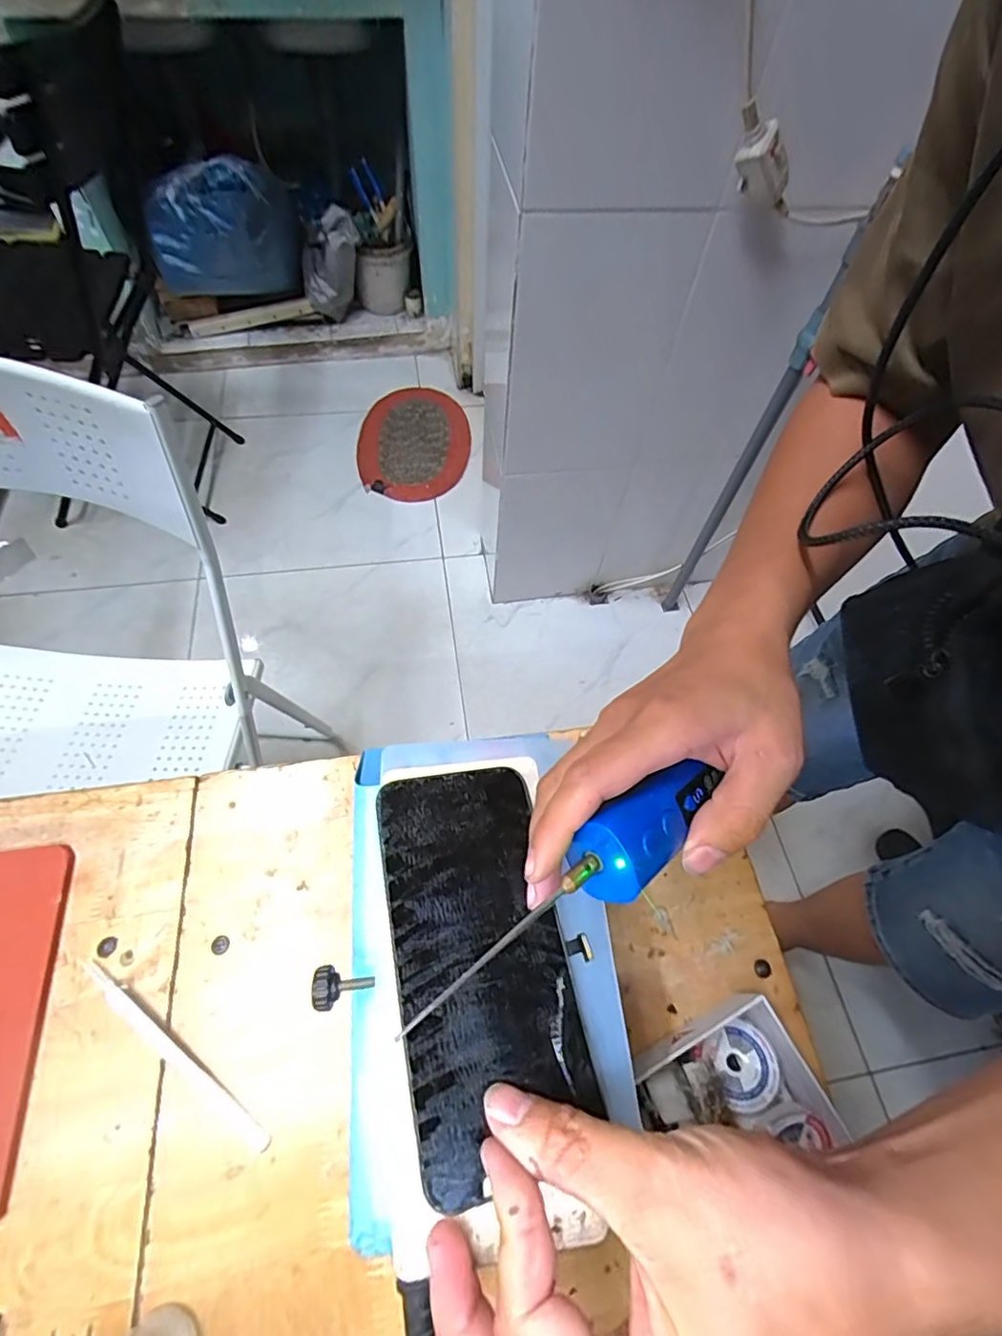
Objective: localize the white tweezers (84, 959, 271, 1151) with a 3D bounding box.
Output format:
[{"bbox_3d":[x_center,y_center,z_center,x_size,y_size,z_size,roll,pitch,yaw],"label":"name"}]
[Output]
[{"bbox_3d":[-0.200,0.234,0.335,0.156,0.005,0.013,32,64,14],"label":"white tweezers"}]

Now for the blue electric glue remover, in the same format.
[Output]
[{"bbox_3d":[0.035,0.084,0.222,0.164,0.022,0.032,-28,65,-30],"label":"blue electric glue remover"}]

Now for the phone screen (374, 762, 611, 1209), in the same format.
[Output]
[{"bbox_3d":[-0.008,0.116,0.240,0.073,0.008,0.151,-3,59,-19],"label":"phone screen"}]

